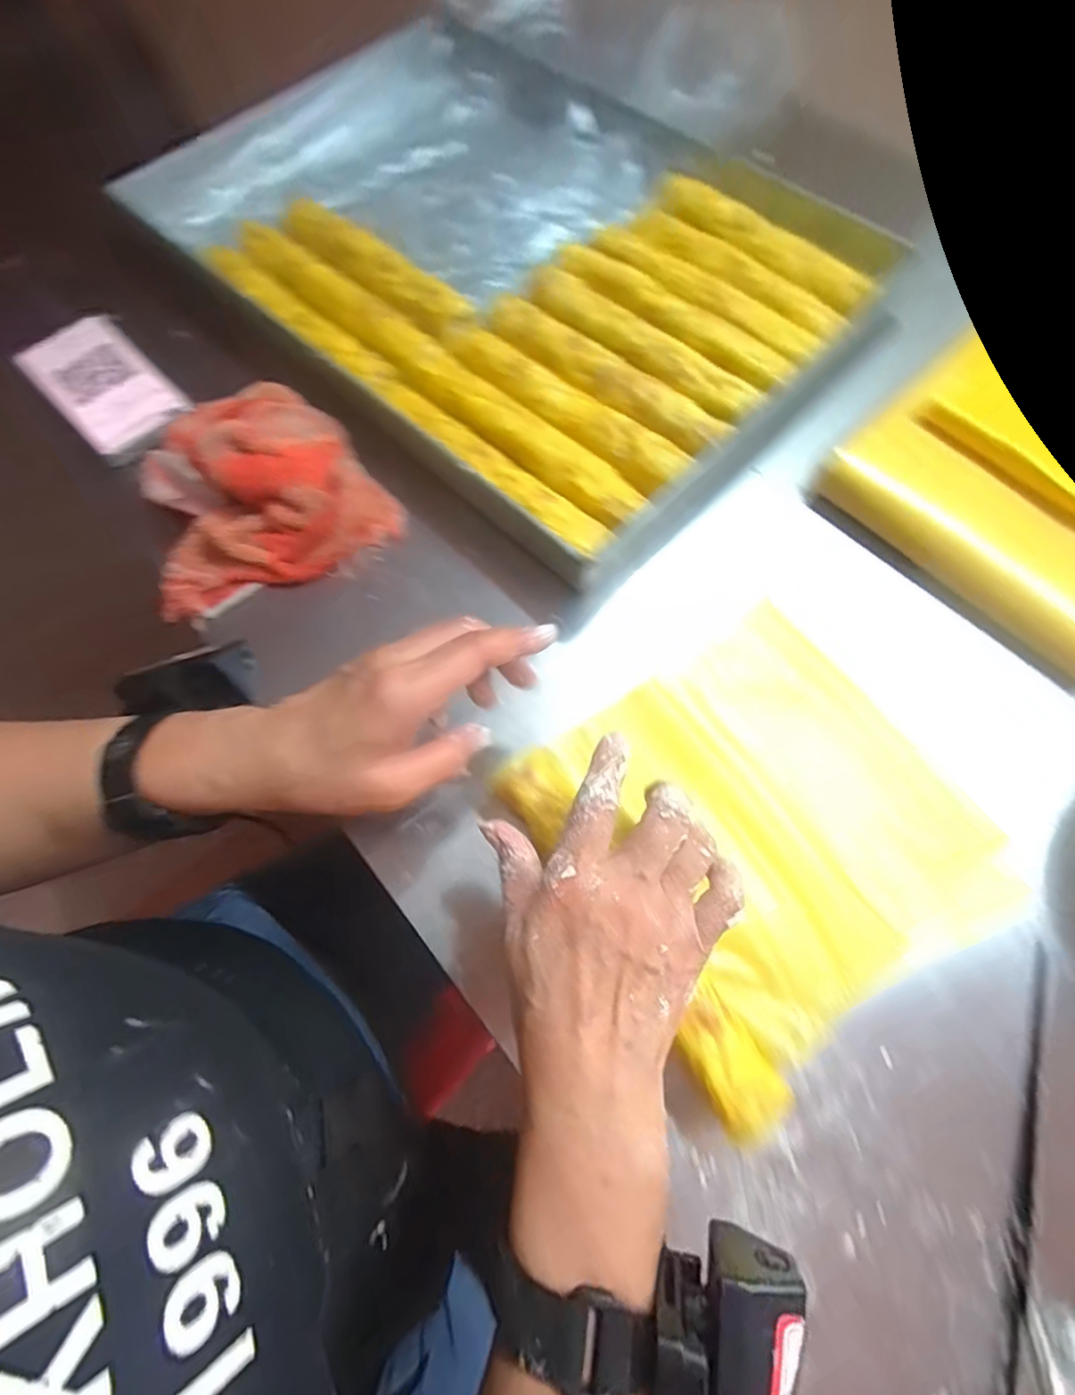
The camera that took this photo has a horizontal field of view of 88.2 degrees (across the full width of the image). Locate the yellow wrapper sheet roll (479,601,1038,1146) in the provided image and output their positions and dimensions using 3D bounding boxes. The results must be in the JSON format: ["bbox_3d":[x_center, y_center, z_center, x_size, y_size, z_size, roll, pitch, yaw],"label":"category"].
[{"bbox_3d":[0.126,0.070,0.318,0.221,0.031,0.215,-32,73,-10],"label":"yellow wrapper sheet roll"}]

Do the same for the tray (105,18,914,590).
[{"bbox_3d":[-0.026,-0.383,0.472,0.401,0.052,0.556,-43,75,-13],"label":"tray"}]

